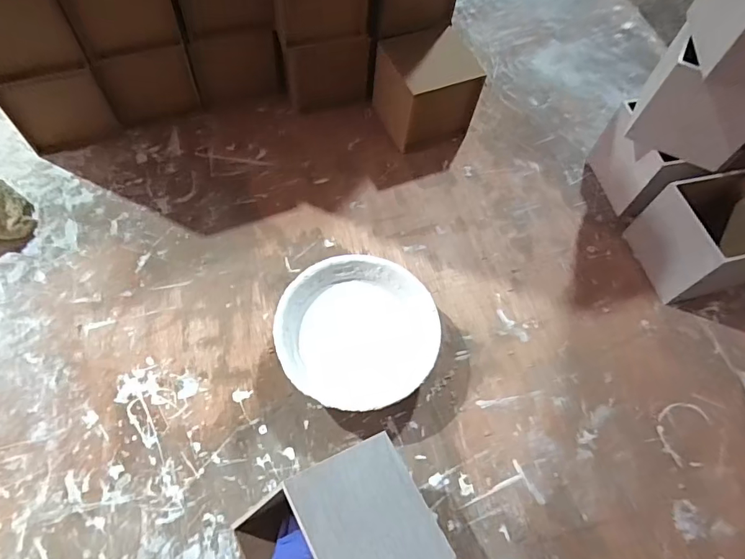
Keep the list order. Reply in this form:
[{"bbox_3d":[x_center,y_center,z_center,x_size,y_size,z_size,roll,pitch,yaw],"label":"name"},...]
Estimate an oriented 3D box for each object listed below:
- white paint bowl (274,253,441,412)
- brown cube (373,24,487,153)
[{"bbox_3d":[-0.015,0.061,0.518,0.167,0.057,0.168,2,61,-3],"label":"white paint bowl"},{"bbox_3d":[0.071,-0.269,0.671,0.122,0.122,0.116,-24,66,-16],"label":"brown cube"}]

